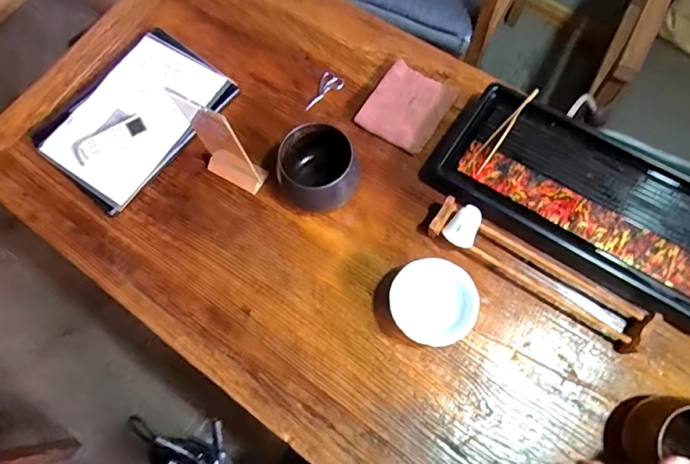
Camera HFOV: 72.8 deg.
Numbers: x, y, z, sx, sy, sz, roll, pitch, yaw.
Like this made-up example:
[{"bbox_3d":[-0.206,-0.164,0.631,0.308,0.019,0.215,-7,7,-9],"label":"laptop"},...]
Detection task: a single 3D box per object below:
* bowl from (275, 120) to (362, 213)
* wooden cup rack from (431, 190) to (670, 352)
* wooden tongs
[{"bbox_3d":[-0.048,-0.106,0.767,0.127,0.098,0.138,-28,73,-7],"label":"bowl"},{"bbox_3d":[0.291,0.059,0.718,0.345,0.054,0.074,33,76,12],"label":"wooden cup rack"},{"bbox_3d":[0.254,-0.167,0.749,0.024,0.027,0.170,35,76,13],"label":"wooden tongs"}]

